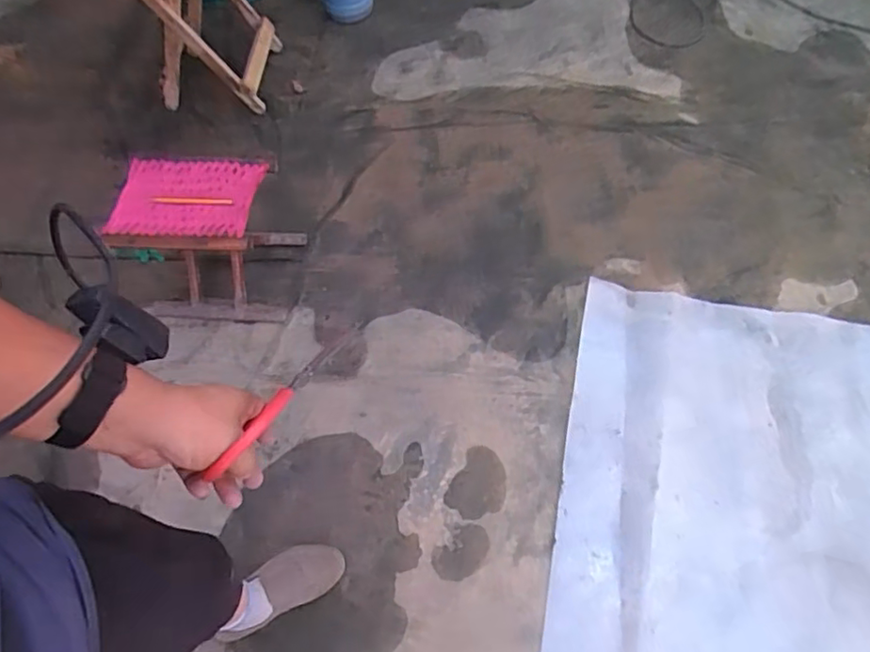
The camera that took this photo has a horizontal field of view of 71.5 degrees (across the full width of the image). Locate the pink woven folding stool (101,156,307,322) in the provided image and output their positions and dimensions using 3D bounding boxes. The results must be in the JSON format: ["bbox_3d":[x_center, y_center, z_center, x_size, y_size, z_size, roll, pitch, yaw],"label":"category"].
[{"bbox_3d":[-0.510,-0.194,1.379,0.302,0.286,0.236,2,61,6],"label":"pink woven folding stool"}]

